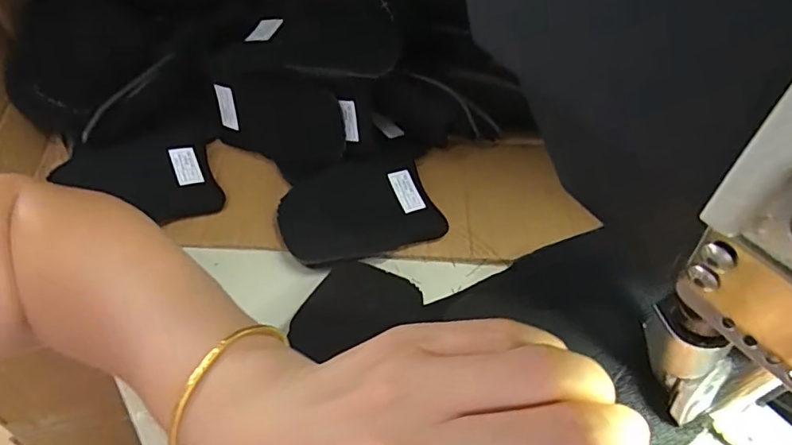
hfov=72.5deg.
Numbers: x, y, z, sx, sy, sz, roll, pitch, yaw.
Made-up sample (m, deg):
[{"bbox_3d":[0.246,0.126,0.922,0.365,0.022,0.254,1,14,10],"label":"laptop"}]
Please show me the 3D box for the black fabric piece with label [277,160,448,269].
[{"bbox_3d":[-0.031,-0.009,0.457,0.128,0.028,0.081,-13,52,-17],"label":"black fabric piece with label"}]

